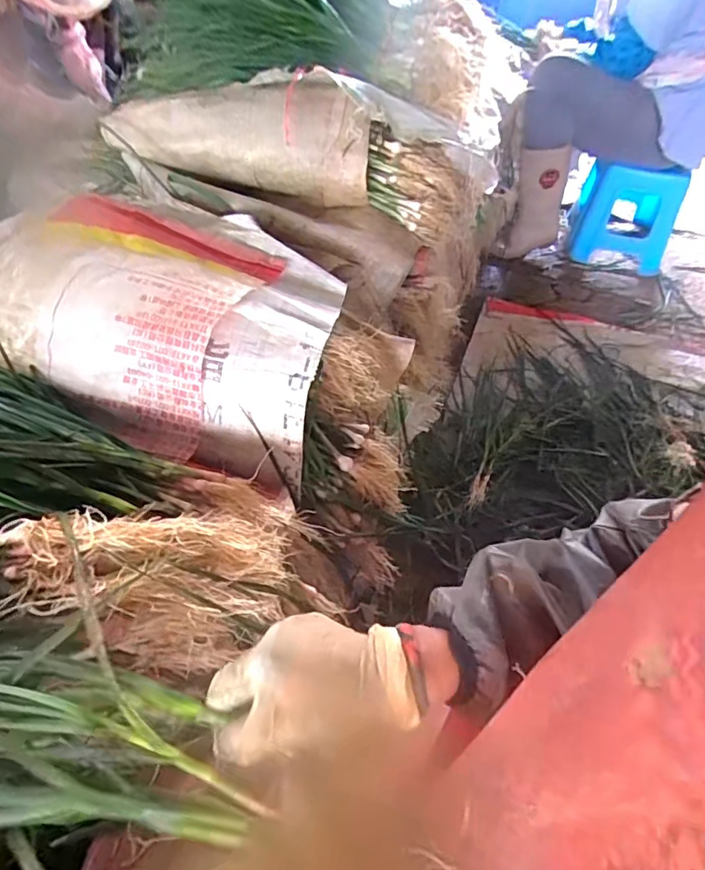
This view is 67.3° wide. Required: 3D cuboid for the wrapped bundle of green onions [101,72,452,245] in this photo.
[{"bbox_3d":[-0.107,-0.465,0.867,0.564,0.163,0.128,11,48,6],"label":"wrapped bundle of green onions"}]

